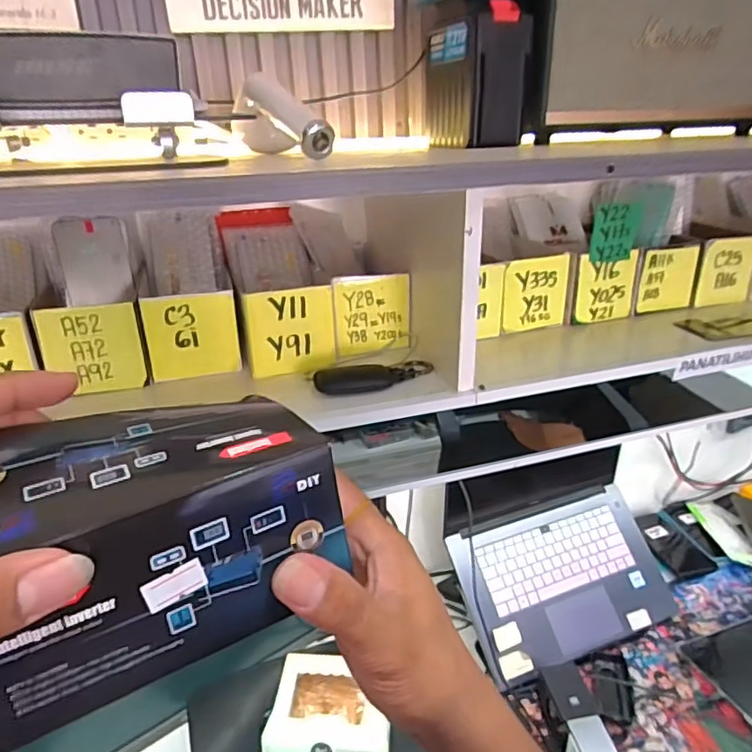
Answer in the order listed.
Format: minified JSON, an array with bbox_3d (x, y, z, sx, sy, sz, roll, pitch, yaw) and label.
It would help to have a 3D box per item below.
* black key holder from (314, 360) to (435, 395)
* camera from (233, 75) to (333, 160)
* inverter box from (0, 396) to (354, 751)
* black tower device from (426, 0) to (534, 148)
[{"bbox_3d":[0.001,-0.002,0.605,0.130,0.016,0.039,-12,25,-21],"label":"black key holder"},{"bbox_3d":[-0.097,-0.254,0.567,0.059,0.069,0.175,-11,25,-20],"label":"camera"},{"bbox_3d":[-0.087,0.062,0.231,0.132,0.080,0.077,-14,26,-25],"label":"inverter box"},{"bbox_3d":[0.108,-0.323,0.629,0.071,0.128,0.106,-11,25,-20],"label":"black tower device"}]

